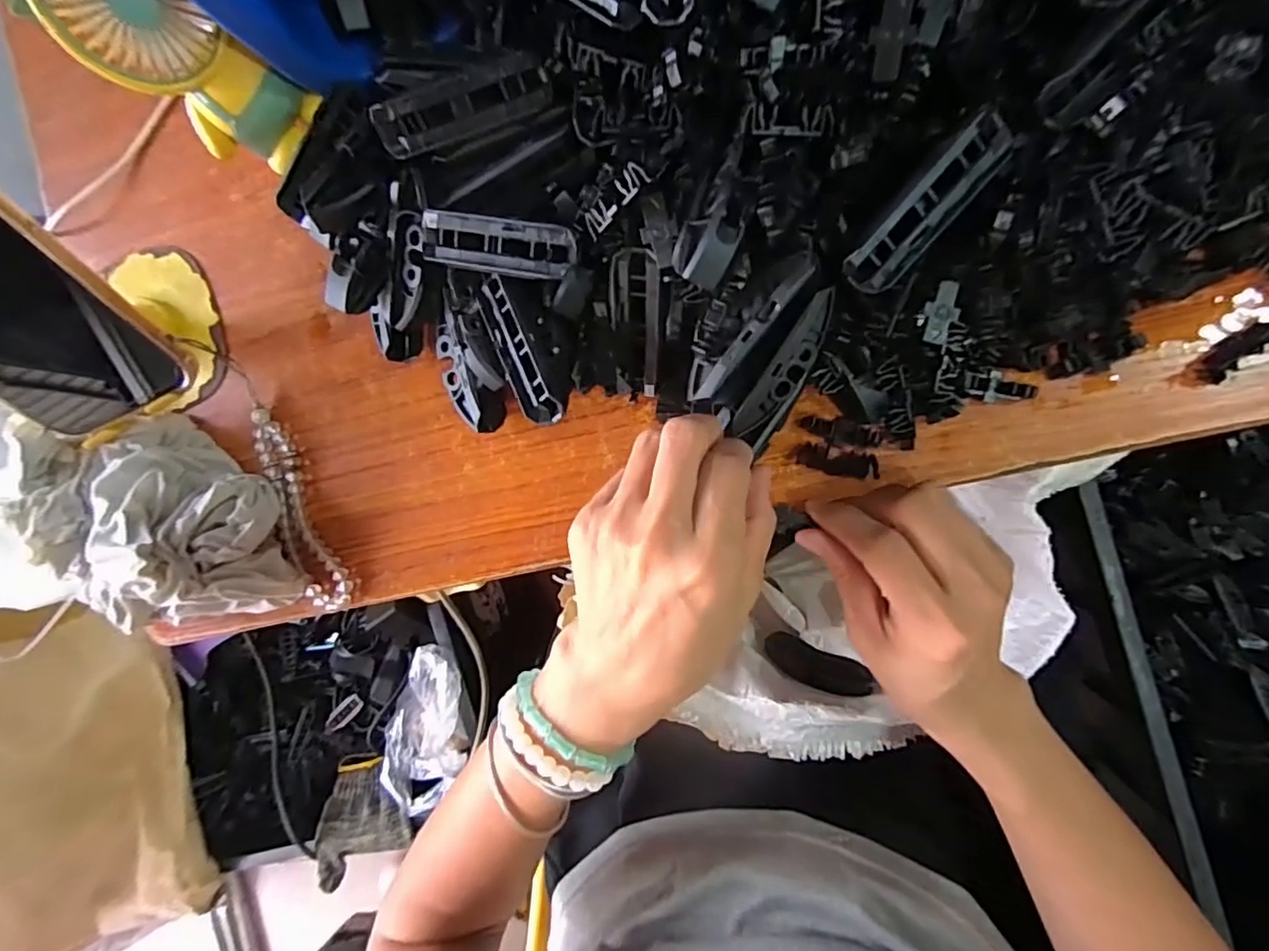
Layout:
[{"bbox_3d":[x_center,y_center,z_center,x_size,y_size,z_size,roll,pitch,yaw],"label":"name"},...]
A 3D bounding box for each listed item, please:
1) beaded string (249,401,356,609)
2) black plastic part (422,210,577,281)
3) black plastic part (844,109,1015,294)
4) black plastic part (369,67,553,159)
[{"bbox_3d":[-0.183,0.018,0.322,0.024,0.008,0.115,-24,89,10],"label":"beaded string"},{"bbox_3d":[-0.059,-0.097,0.253,0.073,0.018,0.021,13,95,9],"label":"black plastic part"},{"bbox_3d":[0.110,-0.100,0.223,0.018,0.021,0.072,43,99,5],"label":"black plastic part"},{"bbox_3d":[-0.071,-0.151,0.244,0.073,0.010,0.024,-12,124,7],"label":"black plastic part"}]

